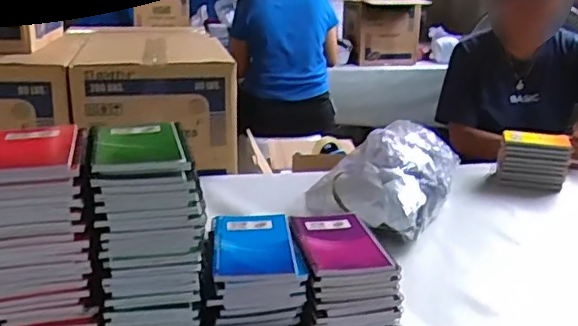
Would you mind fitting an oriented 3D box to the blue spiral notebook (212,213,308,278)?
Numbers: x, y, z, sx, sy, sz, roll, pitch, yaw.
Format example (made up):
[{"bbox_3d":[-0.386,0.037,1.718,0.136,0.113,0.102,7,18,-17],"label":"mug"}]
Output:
[{"bbox_3d":[-0.035,0.083,0.625,0.088,0.011,0.122,-1,18,-8],"label":"blue spiral notebook"}]

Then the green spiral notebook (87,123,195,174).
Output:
[{"bbox_3d":[-0.143,-0.017,0.575,0.091,0.016,0.116,-3,19,-16],"label":"green spiral notebook"}]

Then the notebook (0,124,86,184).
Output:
[{"bbox_3d":[-0.239,-0.011,0.553,0.089,0.014,0.129,-3,19,-16],"label":"notebook"}]

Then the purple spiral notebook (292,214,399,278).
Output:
[{"bbox_3d":[0.056,0.087,0.635,0.087,0.014,0.132,-2,18,-12],"label":"purple spiral notebook"}]

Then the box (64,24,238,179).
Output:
[{"bbox_3d":[-0.325,-0.152,1.407,0.331,0.242,0.415,-3,19,-16],"label":"box"}]

